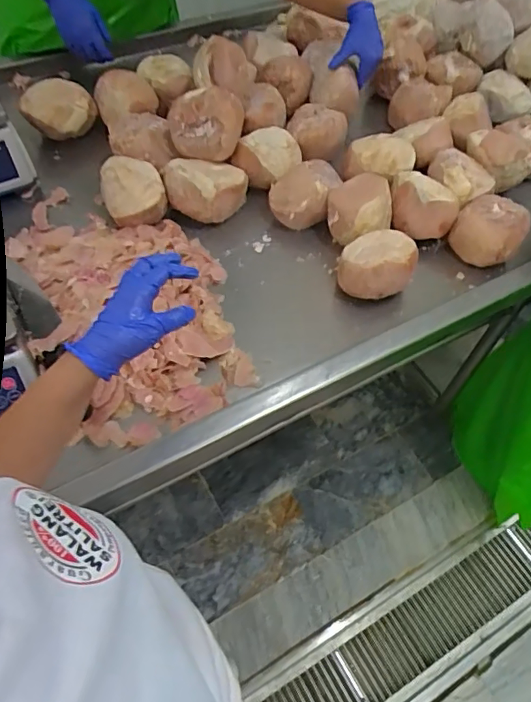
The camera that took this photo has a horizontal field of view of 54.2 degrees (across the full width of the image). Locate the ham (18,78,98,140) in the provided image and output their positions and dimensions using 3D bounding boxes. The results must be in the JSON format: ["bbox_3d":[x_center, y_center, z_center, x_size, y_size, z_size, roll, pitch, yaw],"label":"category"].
[{"bbox_3d":[-0.426,-0.495,1.066,0.092,0.081,0.134,37,61,19],"label":"ham"}]

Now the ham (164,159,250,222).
[{"bbox_3d":[-0.111,-0.303,0.978,0.154,0.076,0.107,-3,56,-6],"label":"ham"}]

